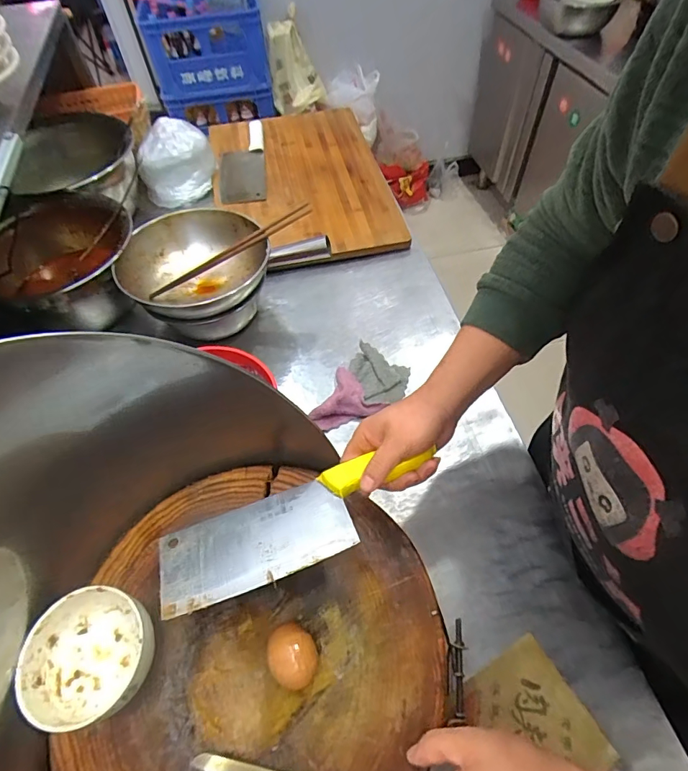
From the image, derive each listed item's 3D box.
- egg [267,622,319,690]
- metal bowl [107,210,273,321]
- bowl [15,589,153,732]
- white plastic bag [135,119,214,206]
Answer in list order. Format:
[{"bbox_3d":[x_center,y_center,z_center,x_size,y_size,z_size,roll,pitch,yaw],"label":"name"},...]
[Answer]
[{"bbox_3d":[-0.046,0.246,0.405,0.041,0.037,0.050,-15,56,-8],"label":"egg"},{"bbox_3d":[-0.242,-0.187,0.723,0.224,0.081,0.224,-1,55,2],"label":"metal bowl"},{"bbox_3d":[-0.230,0.249,0.407,0.099,0.053,0.105,-1,55,2],"label":"bowl"},{"bbox_3d":[-0.364,-0.485,0.967,0.161,0.117,0.115,-19,57,-10],"label":"white plastic bag"}]

